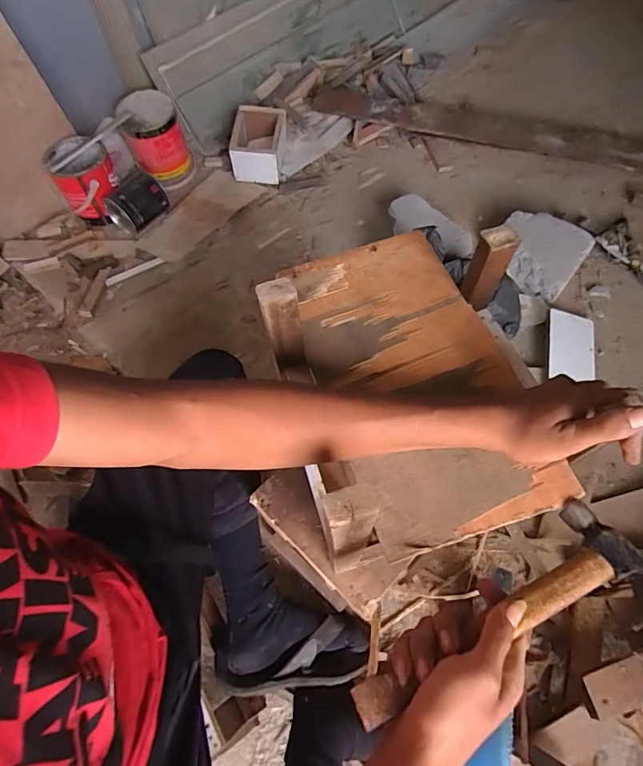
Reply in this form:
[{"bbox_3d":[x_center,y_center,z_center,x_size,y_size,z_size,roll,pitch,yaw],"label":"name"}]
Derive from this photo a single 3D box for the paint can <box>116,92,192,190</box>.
[{"bbox_3d":[-0.440,-0.644,1.200,0.148,0.188,0.135,-19,64,-8],"label":"paint can"}]

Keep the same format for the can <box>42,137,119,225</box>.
[{"bbox_3d":[-0.597,-0.514,1.150,0.151,0.144,0.146,-29,66,-12],"label":"can"}]

